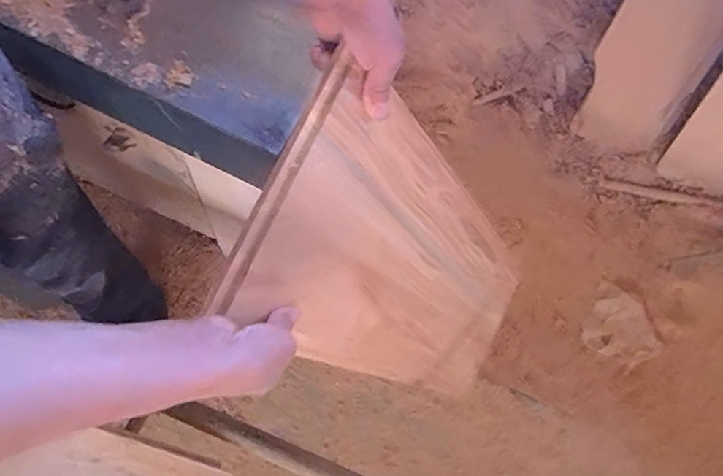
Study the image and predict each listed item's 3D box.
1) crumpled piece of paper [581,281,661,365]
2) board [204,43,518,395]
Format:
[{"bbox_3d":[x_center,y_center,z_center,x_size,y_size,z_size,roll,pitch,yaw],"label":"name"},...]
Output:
[{"bbox_3d":[0.691,0.238,1.326,0.180,0.013,0.190,34,70,4],"label":"crumpled piece of paper"},{"bbox_3d":[0.089,0.066,0.708,0.017,0.686,0.271,21,81,34],"label":"board"}]

